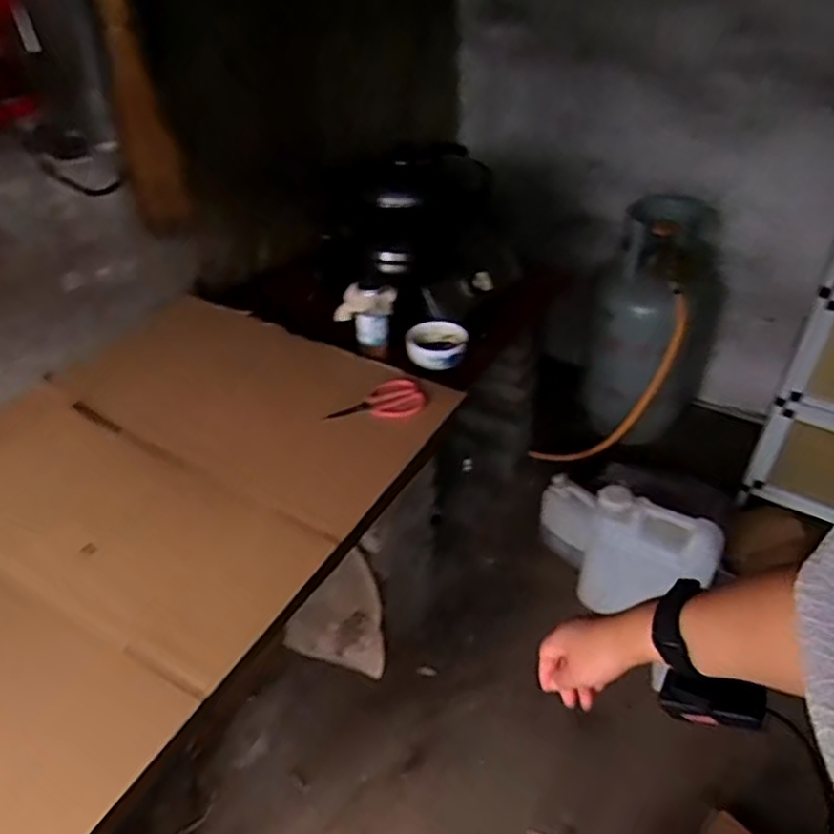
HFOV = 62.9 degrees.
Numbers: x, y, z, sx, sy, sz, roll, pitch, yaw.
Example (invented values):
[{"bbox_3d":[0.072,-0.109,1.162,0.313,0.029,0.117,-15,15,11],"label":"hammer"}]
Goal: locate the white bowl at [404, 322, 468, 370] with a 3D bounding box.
[{"bbox_3d":[0.038,-0.125,1.211,0.108,0.038,0.106,0,41,4],"label":"white bowl"}]

